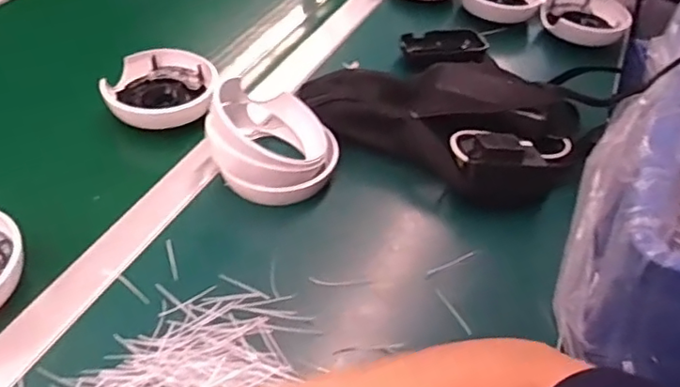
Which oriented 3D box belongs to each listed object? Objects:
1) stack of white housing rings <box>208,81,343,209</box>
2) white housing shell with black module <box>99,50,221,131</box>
[{"bbox_3d":[-0.060,-0.055,0.555,0.114,0.079,0.114,8,45,2],"label":"stack of white housing rings"},{"bbox_3d":[-0.194,-0.113,0.623,0.115,0.037,0.094,-19,50,-22],"label":"white housing shell with black module"}]

